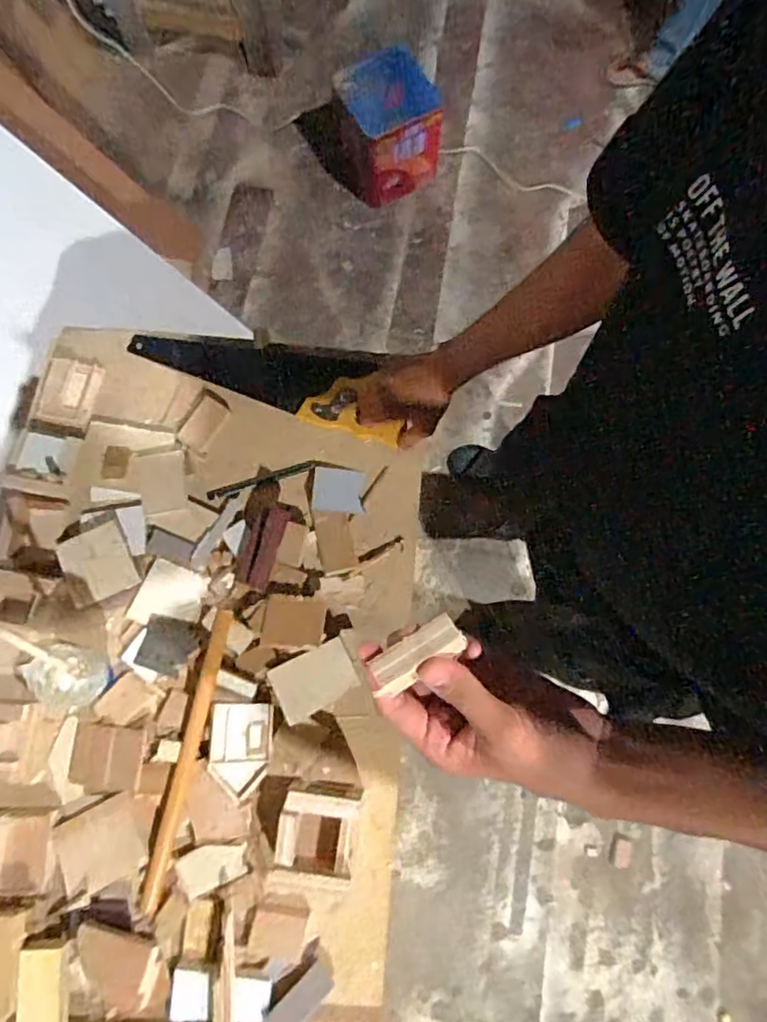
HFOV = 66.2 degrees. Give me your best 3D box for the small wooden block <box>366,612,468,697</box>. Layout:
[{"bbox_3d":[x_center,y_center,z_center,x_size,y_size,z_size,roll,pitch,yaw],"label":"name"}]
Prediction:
[{"bbox_3d":[0.018,0.080,0.329,0.054,0.008,0.021,-33,77,-8],"label":"small wooden block"}]

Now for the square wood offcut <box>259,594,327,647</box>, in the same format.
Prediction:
[{"bbox_3d":[-0.108,0.135,0.712,0.070,0.014,0.060,5,77,2],"label":"square wood offcut"}]

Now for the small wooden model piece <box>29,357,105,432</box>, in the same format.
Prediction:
[{"bbox_3d":[-0.447,-0.167,0.825,0.087,0.014,0.105,7,77,2],"label":"small wooden model piece"}]

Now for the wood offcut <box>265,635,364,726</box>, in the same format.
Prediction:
[{"bbox_3d":[-0.082,0.198,0.692,0.094,0.019,0.065,-27,78,-6],"label":"wood offcut"}]

